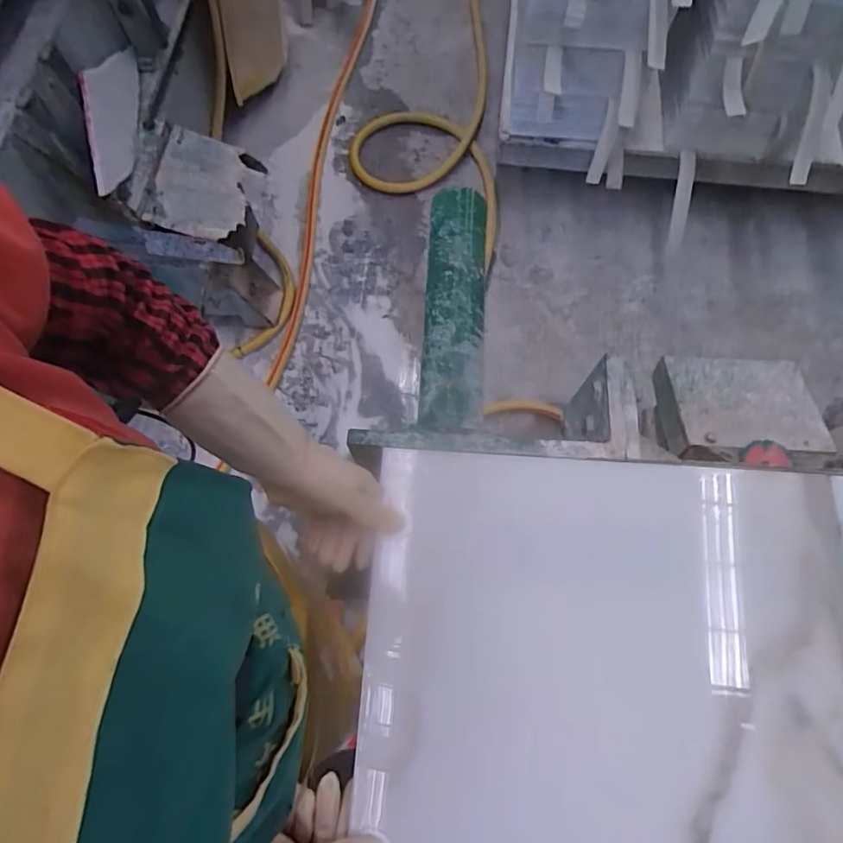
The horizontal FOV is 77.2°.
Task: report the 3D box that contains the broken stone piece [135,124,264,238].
[{"bbox_3d":[-0.485,-0.521,1.164,0.204,0.026,0.260,15,69,-19],"label":"broken stone piece"}]

